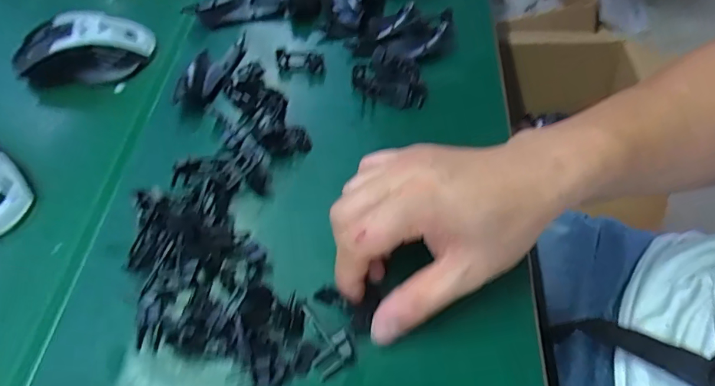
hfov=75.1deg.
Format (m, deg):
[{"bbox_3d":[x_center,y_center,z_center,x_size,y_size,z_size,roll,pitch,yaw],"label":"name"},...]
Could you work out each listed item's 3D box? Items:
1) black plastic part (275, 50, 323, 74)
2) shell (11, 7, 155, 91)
[{"bbox_3d":[-0.052,-0.119,0.422,0.042,0.020,0.012,-4,55,-6],"label":"black plastic part"},{"bbox_3d":[-0.243,-0.131,0.410,0.112,0.032,0.061,-13,57,-13],"label":"shell"}]

